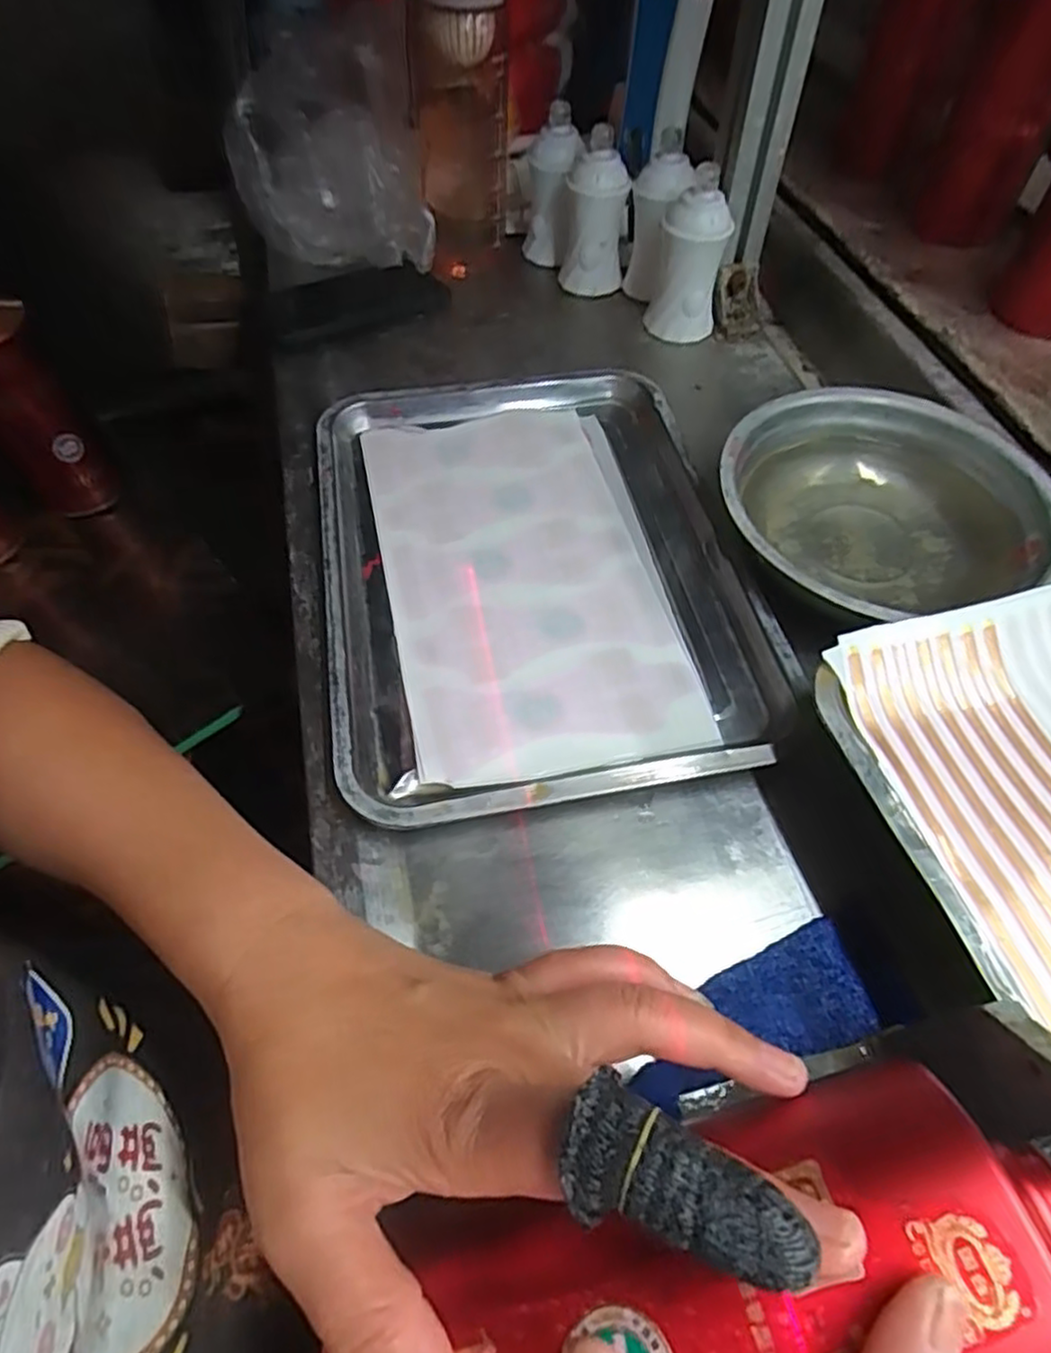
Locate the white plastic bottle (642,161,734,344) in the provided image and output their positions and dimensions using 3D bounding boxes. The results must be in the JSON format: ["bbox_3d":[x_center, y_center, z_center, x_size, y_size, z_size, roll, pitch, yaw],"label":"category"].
[{"bbox_3d":[0.131,-0.336,0.568,0.058,0.110,0.046,18,62,16],"label":"white plastic bottle"}]

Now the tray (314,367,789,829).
[{"bbox_3d":[0.001,-0.081,0.441,0.248,0.024,0.341,-12,58,-2],"label":"tray"}]

